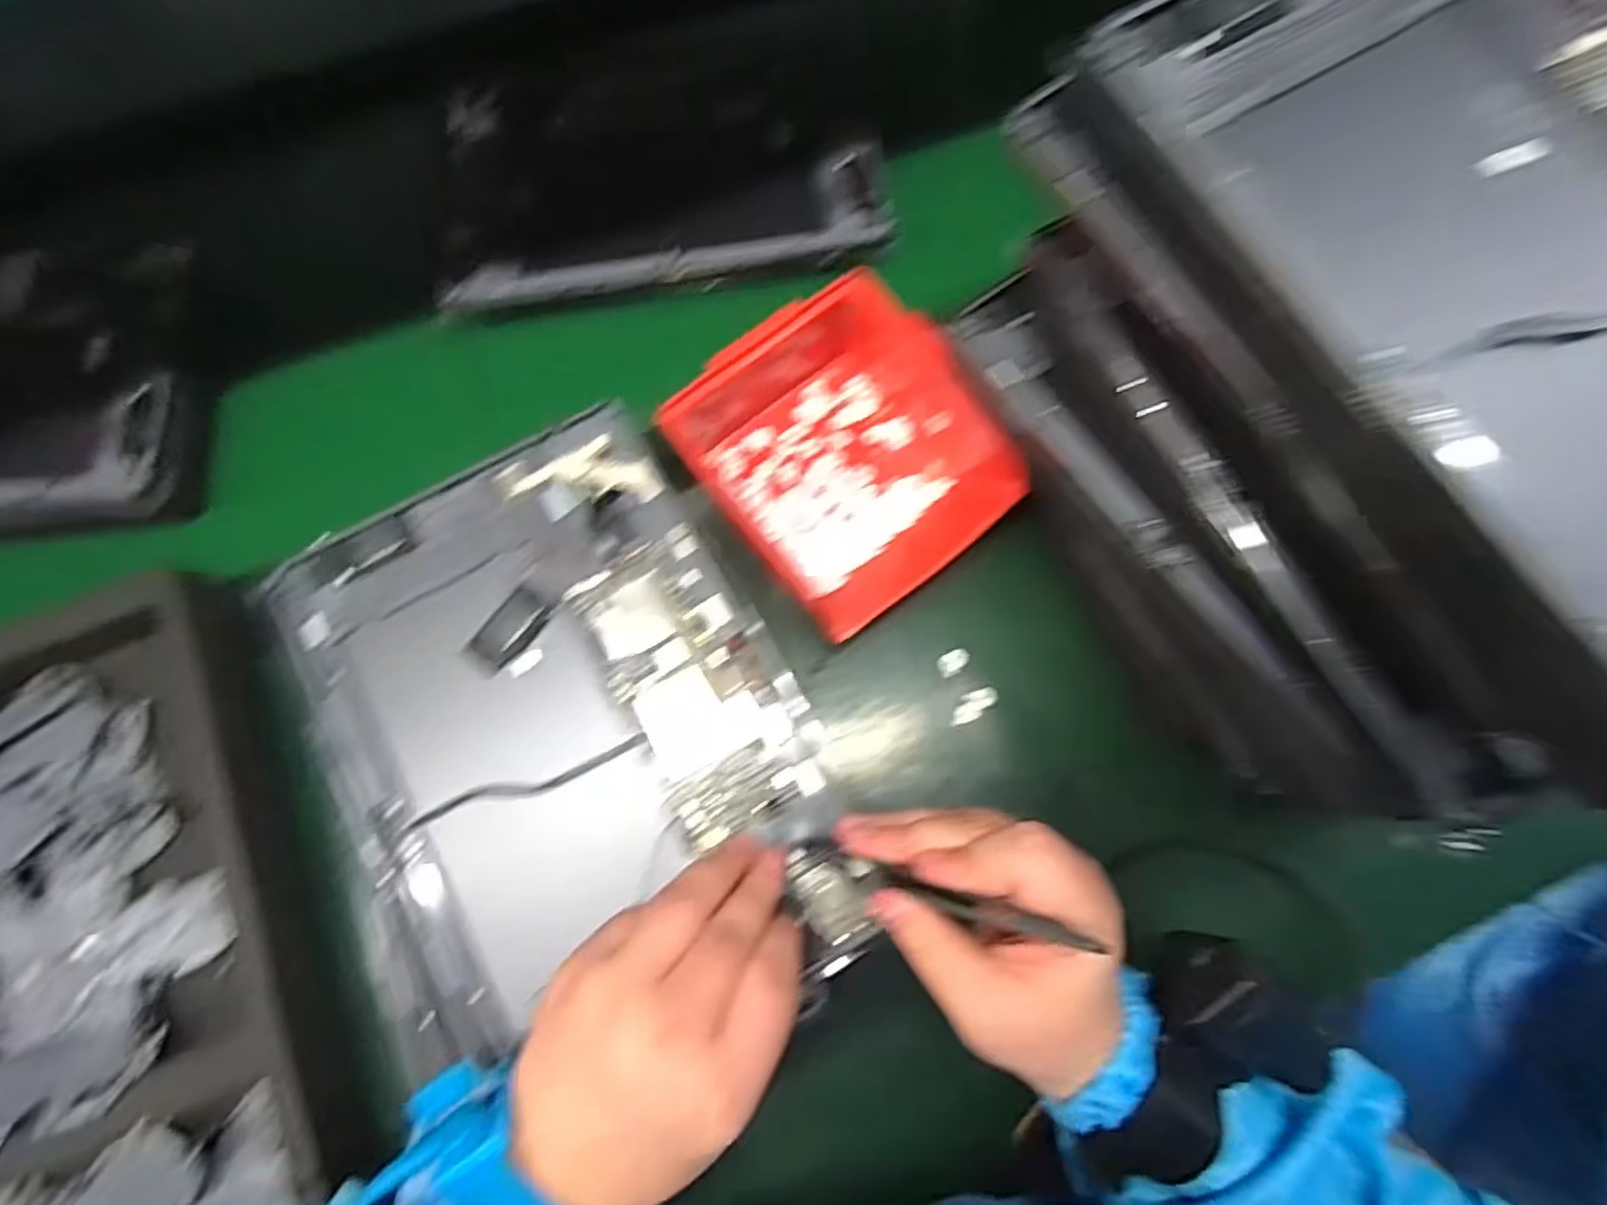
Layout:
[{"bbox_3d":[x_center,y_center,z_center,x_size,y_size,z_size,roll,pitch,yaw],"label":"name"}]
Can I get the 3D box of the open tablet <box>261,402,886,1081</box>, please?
[{"bbox_3d":[-0.103,0.052,0.299,0.186,0.019,0.243,-24,75,-7],"label":"open tablet"}]

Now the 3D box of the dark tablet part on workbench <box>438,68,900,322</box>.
[{"bbox_3d":[-0.084,-0.258,0.428,0.251,0.009,0.171,-9,74,-3],"label":"dark tablet part on workbench"}]

